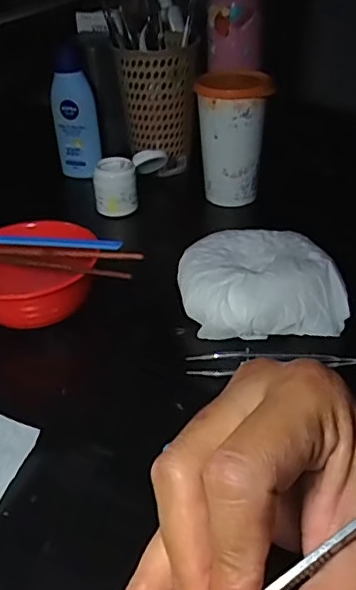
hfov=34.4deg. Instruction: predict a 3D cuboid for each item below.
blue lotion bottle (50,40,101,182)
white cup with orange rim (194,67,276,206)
[{"bbox_3d":[-0.118,-0.204,0.655,0.047,0.143,0.032,-12,37,-14],"label":"blue lotion bottle"},{"bbox_3d":[0.061,-0.163,0.604,0.071,0.124,0.072,9,36,17],"label":"white cup with orange rim"}]

